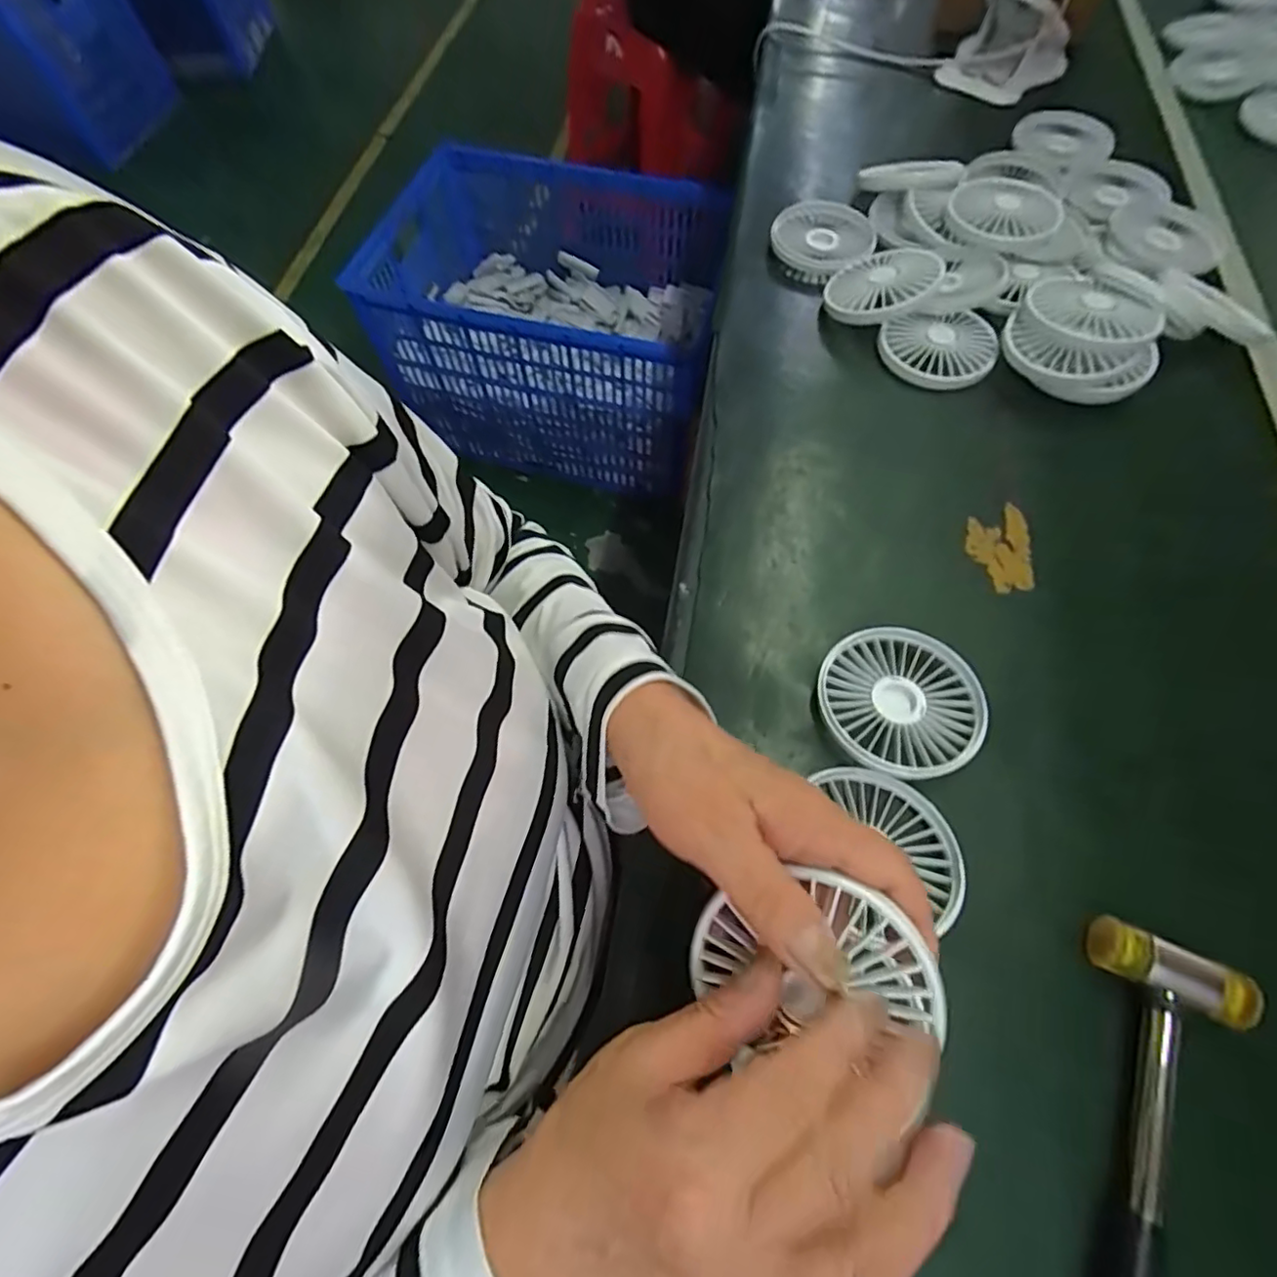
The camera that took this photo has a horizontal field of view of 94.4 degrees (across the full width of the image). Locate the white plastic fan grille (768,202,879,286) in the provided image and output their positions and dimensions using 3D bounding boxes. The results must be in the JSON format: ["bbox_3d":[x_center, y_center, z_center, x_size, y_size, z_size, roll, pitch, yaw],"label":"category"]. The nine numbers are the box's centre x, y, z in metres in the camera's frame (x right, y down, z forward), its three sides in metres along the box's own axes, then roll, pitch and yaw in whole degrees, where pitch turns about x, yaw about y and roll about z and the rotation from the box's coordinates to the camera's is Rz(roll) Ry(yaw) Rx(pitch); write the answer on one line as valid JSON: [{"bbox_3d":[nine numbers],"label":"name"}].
[{"bbox_3d":[0.160,-0.347,0.518,0.086,0.025,0.087,0,65,1],"label":"white plastic fan grille"}]

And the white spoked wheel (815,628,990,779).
[{"bbox_3d":[0.147,0.036,0.337,0.089,0.023,0.085,0,65,1],"label":"white spoked wheel"}]

